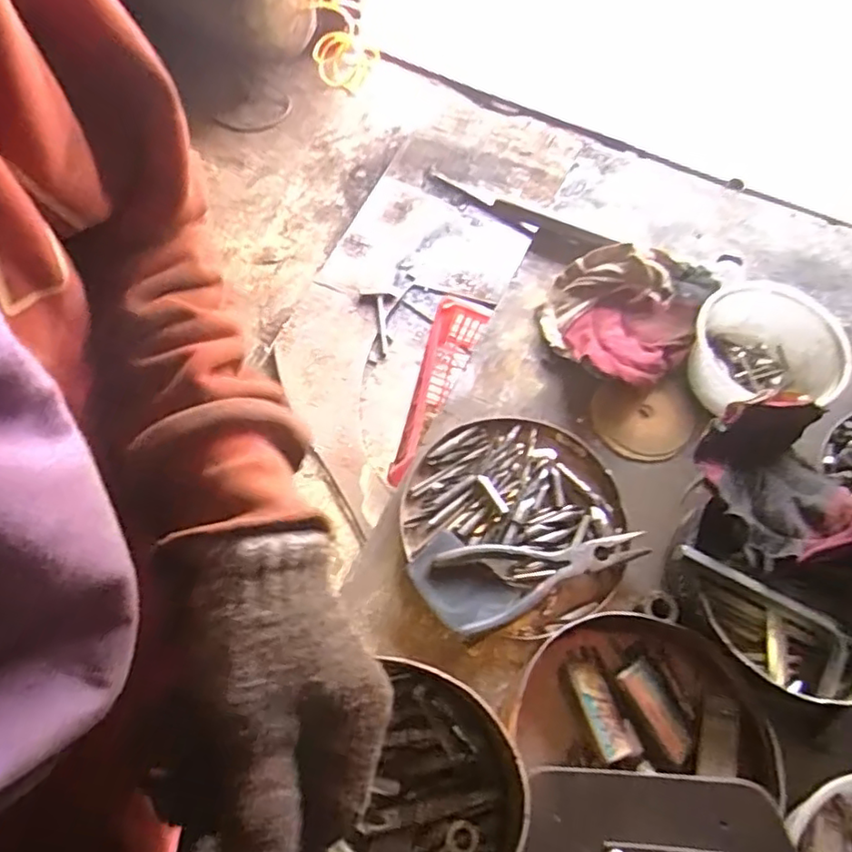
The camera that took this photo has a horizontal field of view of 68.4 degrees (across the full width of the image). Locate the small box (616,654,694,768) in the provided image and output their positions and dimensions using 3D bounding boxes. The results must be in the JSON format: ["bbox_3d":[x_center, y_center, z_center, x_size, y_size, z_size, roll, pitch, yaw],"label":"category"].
[{"bbox_3d":[0.186,0.226,0.500,0.031,0.020,0.078,-30,69,-15],"label":"small box"}]

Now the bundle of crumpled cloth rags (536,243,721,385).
[{"bbox_3d":[0.211,-0.124,0.678,0.153,0.036,0.174,25,66,10],"label":"bundle of crumpled cloth rags"}]

